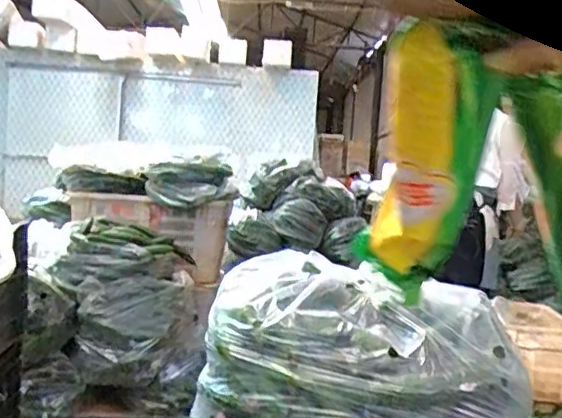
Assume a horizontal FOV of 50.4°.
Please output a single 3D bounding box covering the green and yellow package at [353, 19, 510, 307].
[{"bbox_3d":[0.070,-0.013,0.291,0.047,0.160,0.024,4,46,5],"label":"green and yellow package"}]

